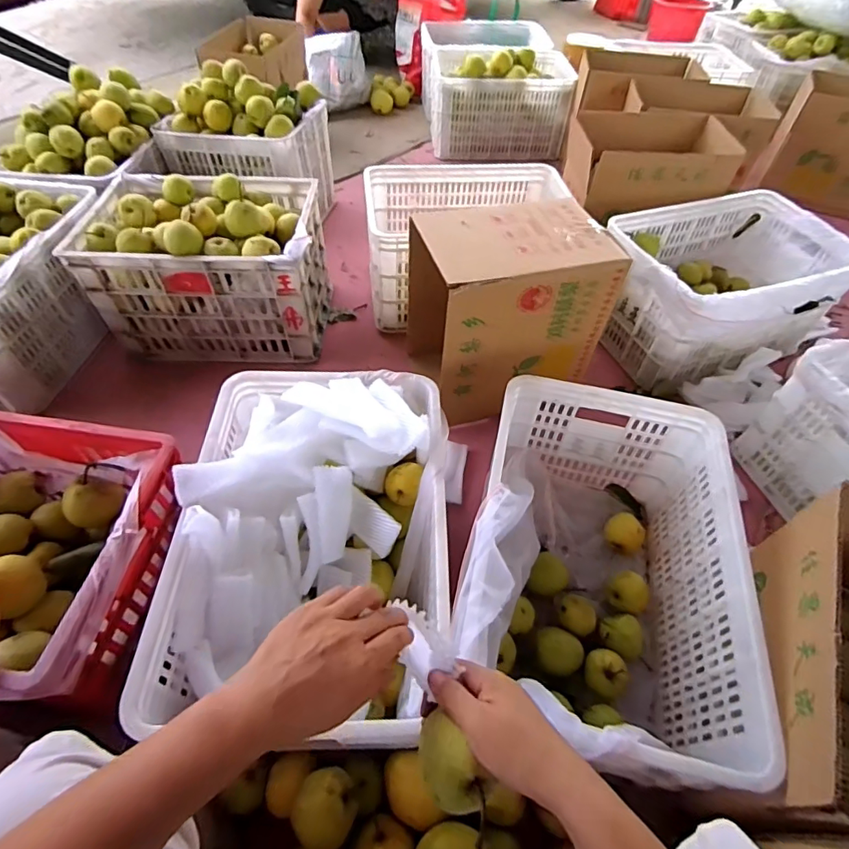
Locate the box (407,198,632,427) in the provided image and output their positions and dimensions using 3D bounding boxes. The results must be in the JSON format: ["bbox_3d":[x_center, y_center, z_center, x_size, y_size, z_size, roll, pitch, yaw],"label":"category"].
[{"bbox_3d":[0.165,-0.251,1.066,0.355,0.351,0.271,-15,54,-13],"label":"box"}]

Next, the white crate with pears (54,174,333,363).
[{"bbox_3d":[-0.518,-0.397,1.225,0.513,0.327,0.352,-2,52,-4],"label":"white crate with pears"}]

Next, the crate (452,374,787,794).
[{"bbox_3d":[0.255,0.229,0.792,0.356,0.297,0.524,13,53,7],"label":"crate"}]

